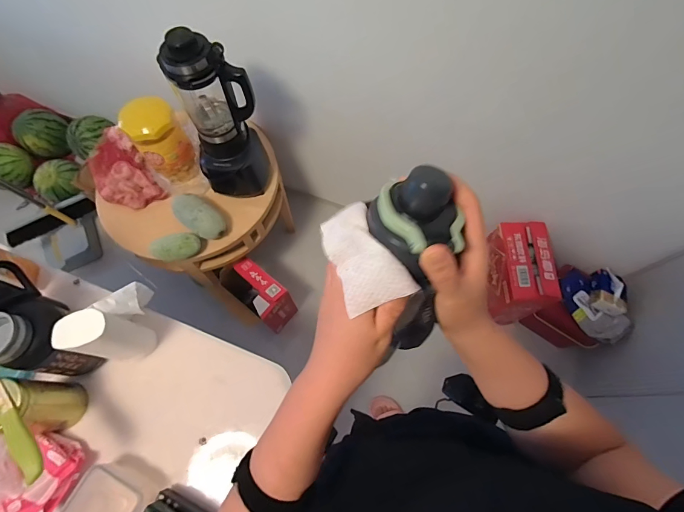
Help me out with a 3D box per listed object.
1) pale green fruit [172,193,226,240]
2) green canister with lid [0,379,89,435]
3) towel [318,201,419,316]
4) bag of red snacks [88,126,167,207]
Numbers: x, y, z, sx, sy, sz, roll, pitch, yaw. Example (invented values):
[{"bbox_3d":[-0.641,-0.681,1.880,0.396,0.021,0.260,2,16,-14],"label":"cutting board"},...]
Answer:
[{"bbox_3d":[-0.419,-0.112,1.044,0.151,0.084,0.094,39,73,15],"label":"pale green fruit"},{"bbox_3d":[-0.517,0.258,0.600,0.070,0.147,0.080,40,73,15],"label":"green canister with lid"},{"bbox_3d":[0.019,-0.001,0.285,0.049,0.035,0.082,-35,84,25],"label":"towel"},{"bbox_3d":[-0.708,-0.275,1.134,0.172,0.068,0.293,-34,71,-13],"label":"bag of red snacks"}]

